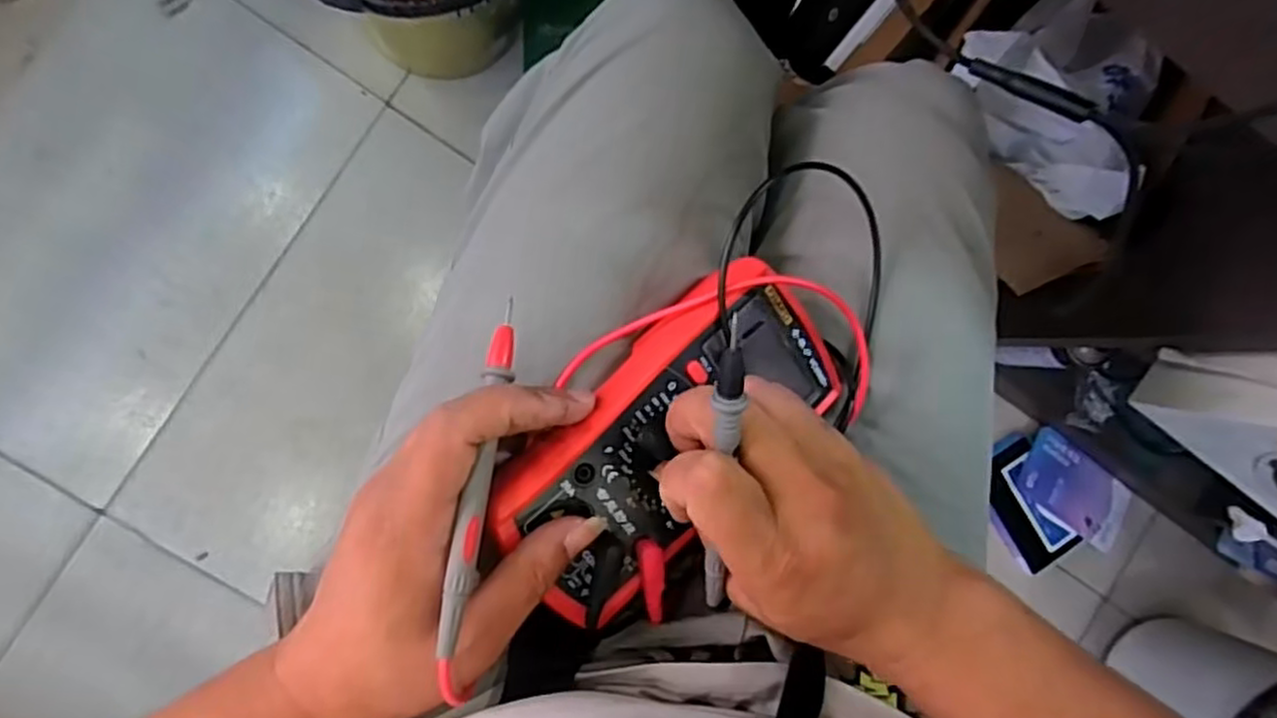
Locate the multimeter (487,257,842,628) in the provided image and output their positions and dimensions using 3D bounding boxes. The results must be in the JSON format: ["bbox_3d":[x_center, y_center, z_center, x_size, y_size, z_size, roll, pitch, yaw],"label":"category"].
[{"bbox_3d":[0.018,0.037,0.343,0.092,0.033,0.175,45,74,-7],"label":"multimeter"}]

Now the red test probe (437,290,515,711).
[{"bbox_3d":[-0.061,0.050,0.288,0.012,0.007,0.154,8,69,-8],"label":"red test probe"}]

